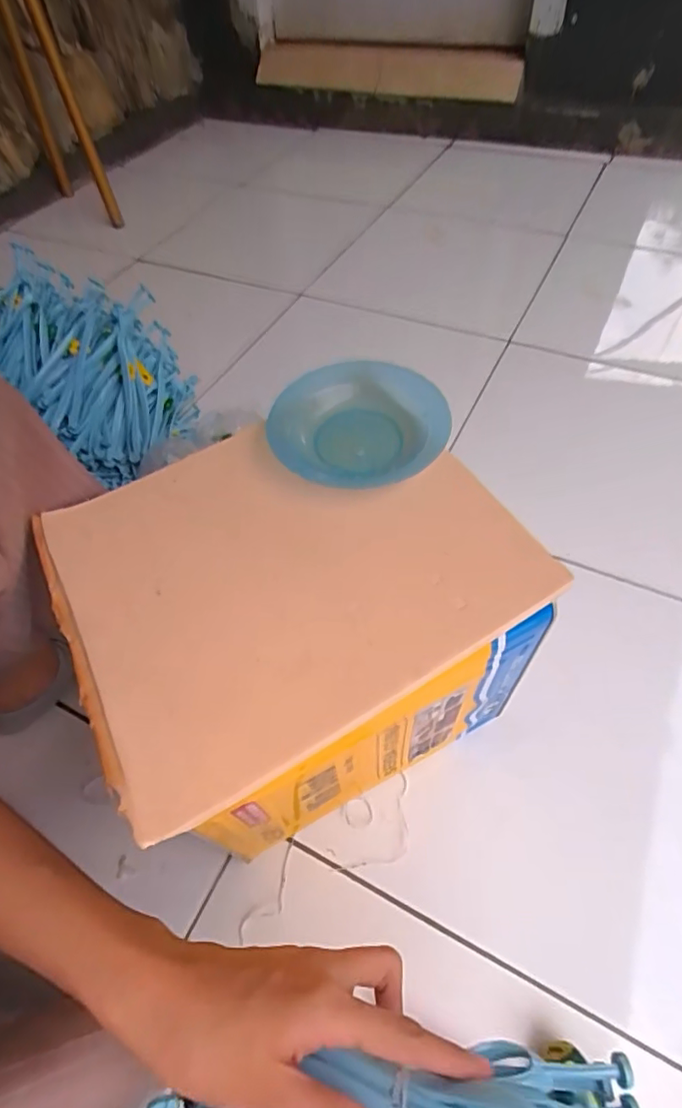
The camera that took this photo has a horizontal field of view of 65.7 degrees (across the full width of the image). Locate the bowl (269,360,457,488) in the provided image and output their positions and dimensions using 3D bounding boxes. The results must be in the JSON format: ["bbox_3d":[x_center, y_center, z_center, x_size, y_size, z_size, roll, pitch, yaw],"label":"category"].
[{"bbox_3d":[0.014,-0.099,0.397,0.130,0.029,0.111,11,56,11],"label":"bowl"}]

